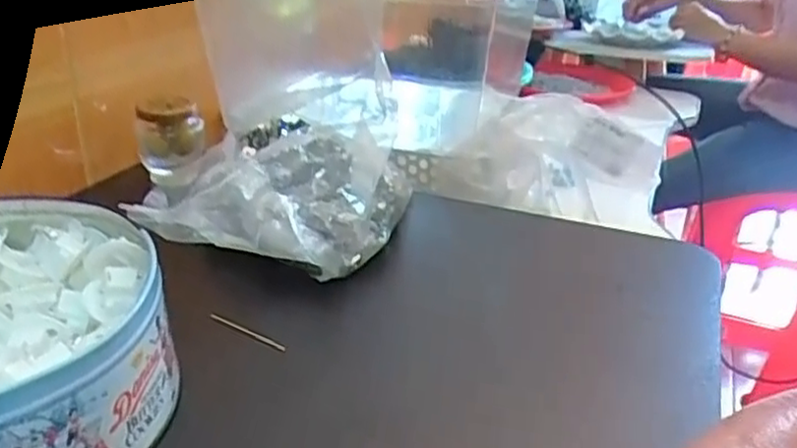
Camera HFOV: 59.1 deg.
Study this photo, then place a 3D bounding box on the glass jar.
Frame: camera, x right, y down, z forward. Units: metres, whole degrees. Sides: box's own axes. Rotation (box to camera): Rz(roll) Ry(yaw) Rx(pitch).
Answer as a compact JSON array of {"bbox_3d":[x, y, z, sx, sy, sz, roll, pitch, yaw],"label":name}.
[{"bbox_3d":[-0.194,-0.071,0.602,0.053,0.066,0.053,-5,27,-15],"label":"glass jar"}]

